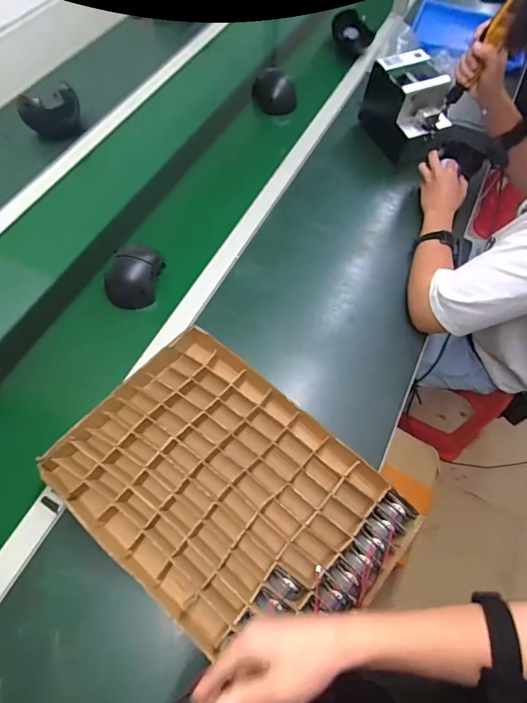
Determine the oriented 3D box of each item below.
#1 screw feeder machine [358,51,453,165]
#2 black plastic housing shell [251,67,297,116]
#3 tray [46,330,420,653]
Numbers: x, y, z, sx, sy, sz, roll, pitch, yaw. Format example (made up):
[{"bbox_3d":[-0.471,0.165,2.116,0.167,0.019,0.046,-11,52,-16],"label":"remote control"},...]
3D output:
[{"bbox_3d":[0.335,-0.558,0.942,0.136,0.141,0.188,-20,66,-13],"label":"screw feeder machine"},{"bbox_3d":[0.029,-0.657,1.041,0.099,0.076,0.080,42,68,17],"label":"black plastic housing shell"},{"bbox_3d":[-0.049,0.201,0.592,0.450,0.051,0.322,38,67,15],"label":"tray"}]

